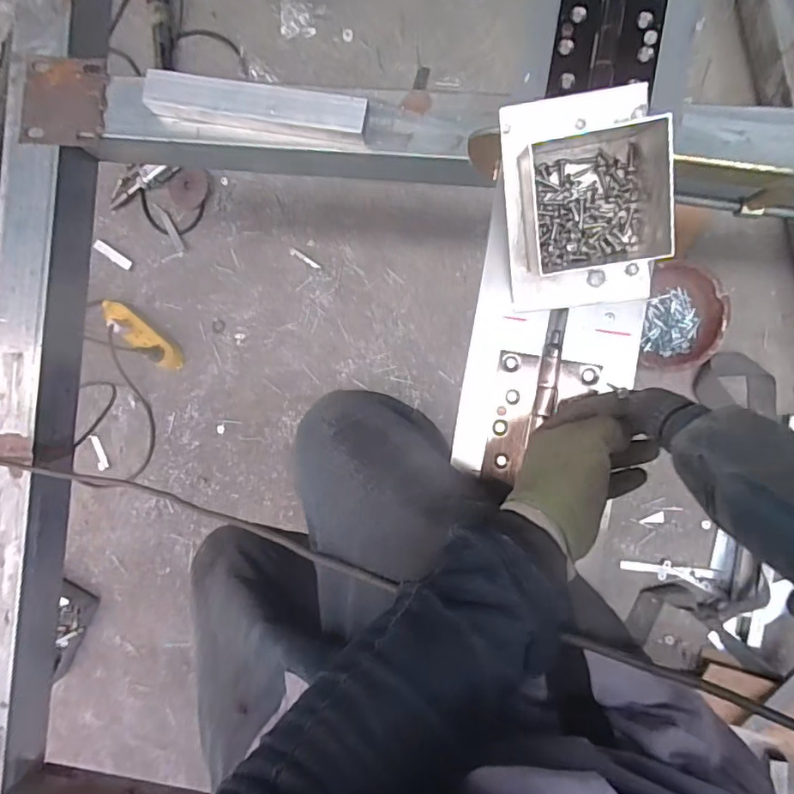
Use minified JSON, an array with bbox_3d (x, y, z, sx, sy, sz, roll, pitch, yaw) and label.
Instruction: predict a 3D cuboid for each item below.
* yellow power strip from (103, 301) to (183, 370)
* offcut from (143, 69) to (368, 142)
[{"bbox_3d":[-0.547,-0.134,1.147,0.208,0.066,0.050,40,93,5],"label":"yellow power strip"},{"bbox_3d":[-0.168,-0.338,0.634,0.271,0.040,0.049,12,91,6],"label":"offcut"}]

